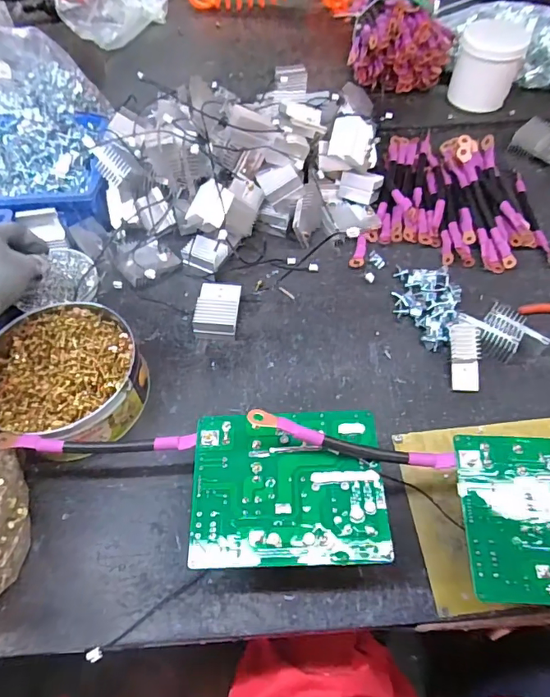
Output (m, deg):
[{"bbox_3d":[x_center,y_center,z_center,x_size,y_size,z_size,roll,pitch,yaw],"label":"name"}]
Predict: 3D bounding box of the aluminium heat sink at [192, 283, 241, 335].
[{"bbox_3d":[-0.064,-0.046,0.544,0.046,0.030,0.067,3,56,2],"label":"aluminium heat sink"}]

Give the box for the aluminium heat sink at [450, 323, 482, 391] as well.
[{"bbox_3d":[0.199,0.008,0.499,0.030,0.012,0.072,4,79,3],"label":"aluminium heat sink"}]

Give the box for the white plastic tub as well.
[{"bbox_3d":[0.343,-0.457,0.771,0.093,0.102,0.080,23,60,15],"label":"white plastic tub"}]

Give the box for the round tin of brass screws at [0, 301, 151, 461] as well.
[{"bbox_3d":[-0.210,0.025,0.482,0.158,0.055,0.147,0,56,0],"label":"round tin of brass screws"}]

